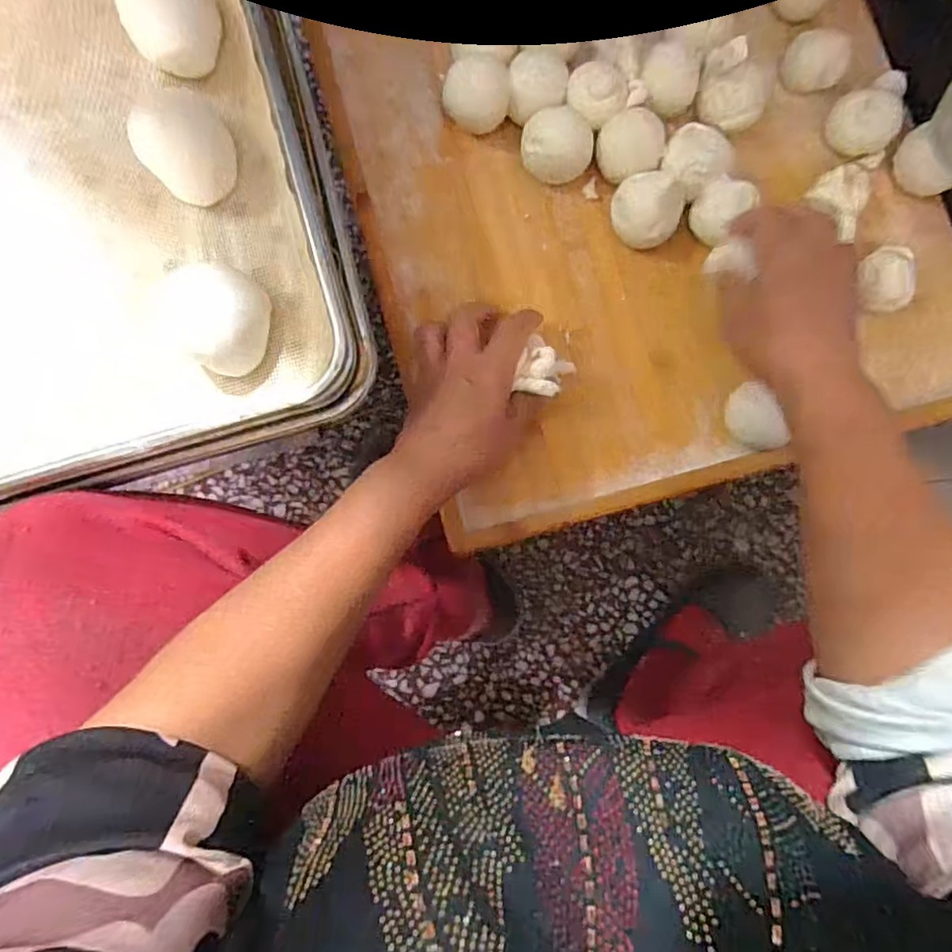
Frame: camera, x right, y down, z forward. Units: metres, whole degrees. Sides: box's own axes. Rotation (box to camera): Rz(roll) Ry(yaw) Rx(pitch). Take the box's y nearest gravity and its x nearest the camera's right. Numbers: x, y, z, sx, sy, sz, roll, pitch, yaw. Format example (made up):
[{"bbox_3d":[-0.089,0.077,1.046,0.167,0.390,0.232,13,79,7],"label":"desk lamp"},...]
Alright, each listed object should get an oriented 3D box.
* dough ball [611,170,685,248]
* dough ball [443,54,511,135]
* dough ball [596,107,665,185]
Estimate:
[{"bbox_3d":[0.124,-0.192,0.436,0.051,0.041,0.042,24,86,3],"label":"dough ball"},{"bbox_3d":[0.000,-0.274,0.444,0.049,0.045,0.043,7,85,1],"label":"dough ball"},{"bbox_3d":[0.111,-0.237,0.439,0.047,0.033,0.047,16,86,2],"label":"dough ball"}]

